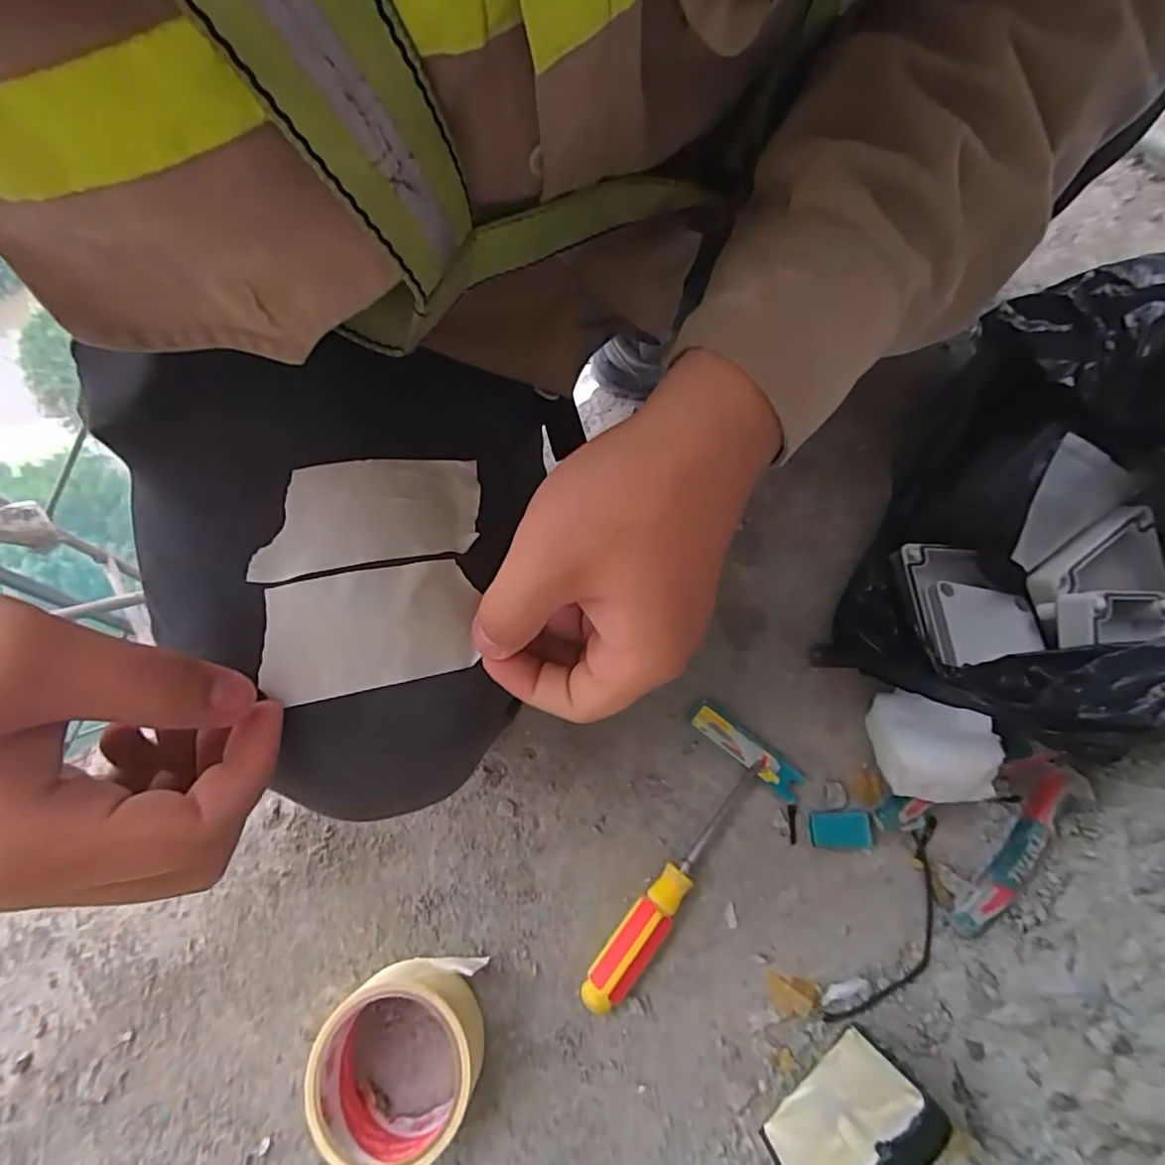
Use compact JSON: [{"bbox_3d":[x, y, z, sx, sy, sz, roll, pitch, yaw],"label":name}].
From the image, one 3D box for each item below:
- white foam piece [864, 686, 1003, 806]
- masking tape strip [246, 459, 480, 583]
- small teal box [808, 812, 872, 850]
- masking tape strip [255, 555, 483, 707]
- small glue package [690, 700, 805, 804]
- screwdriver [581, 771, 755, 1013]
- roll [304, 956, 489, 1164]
[{"bbox_3d":[0.235,0.111,0.397,0.059,0.065,0.068,3,69,2],"label":"white foam piece"},{"bbox_3d":[-0.088,-0.030,0.247,0.094,0.007,0.046,-10,75,-26],"label":"masking tape strip"},{"bbox_3d":[0.180,0.174,0.409,0.041,0.009,0.024,3,69,2],"label":"small teal box"},{"bbox_3d":[-0.083,0.018,0.233,0.082,0.010,0.046,-10,84,-22],"label":"masking tape strip"},{"bbox_3d":[0.119,0.121,0.425,0.089,0.010,0.022,38,74,14],"label":"small glue package"},{"bbox_3d":[0.061,0.200,0.392,0.026,0.025,0.179,36,74,13],"label":"screwdriver"},{"bbox_3d":[-0.104,0.277,0.349,0.090,0.053,0.101,19,70,8],"label":"roll"}]

